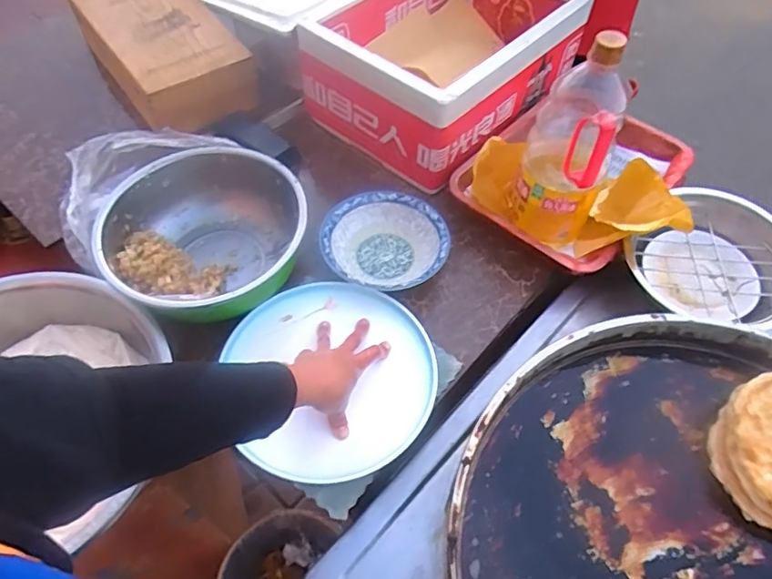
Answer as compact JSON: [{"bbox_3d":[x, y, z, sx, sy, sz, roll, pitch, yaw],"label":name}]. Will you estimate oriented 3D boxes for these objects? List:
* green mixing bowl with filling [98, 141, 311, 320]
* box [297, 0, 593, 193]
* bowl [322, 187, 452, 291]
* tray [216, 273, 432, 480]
[{"bbox_3d":[-0.234,-0.065,0.729,0.248,0.105,0.255,-22,60,-15],"label":"green mixing bowl with filling"},{"bbox_3d":[0.104,-0.411,0.924,0.320,0.161,0.431,38,63,21],"label":"box"},{"bbox_3d":[-0.002,-0.061,0.759,0.169,0.047,0.160,1,56,-1],"label":"bowl"},{"bbox_3d":[-0.061,0.104,0.665,0.233,0.045,0.253,1,56,-1],"label":"tray"}]

